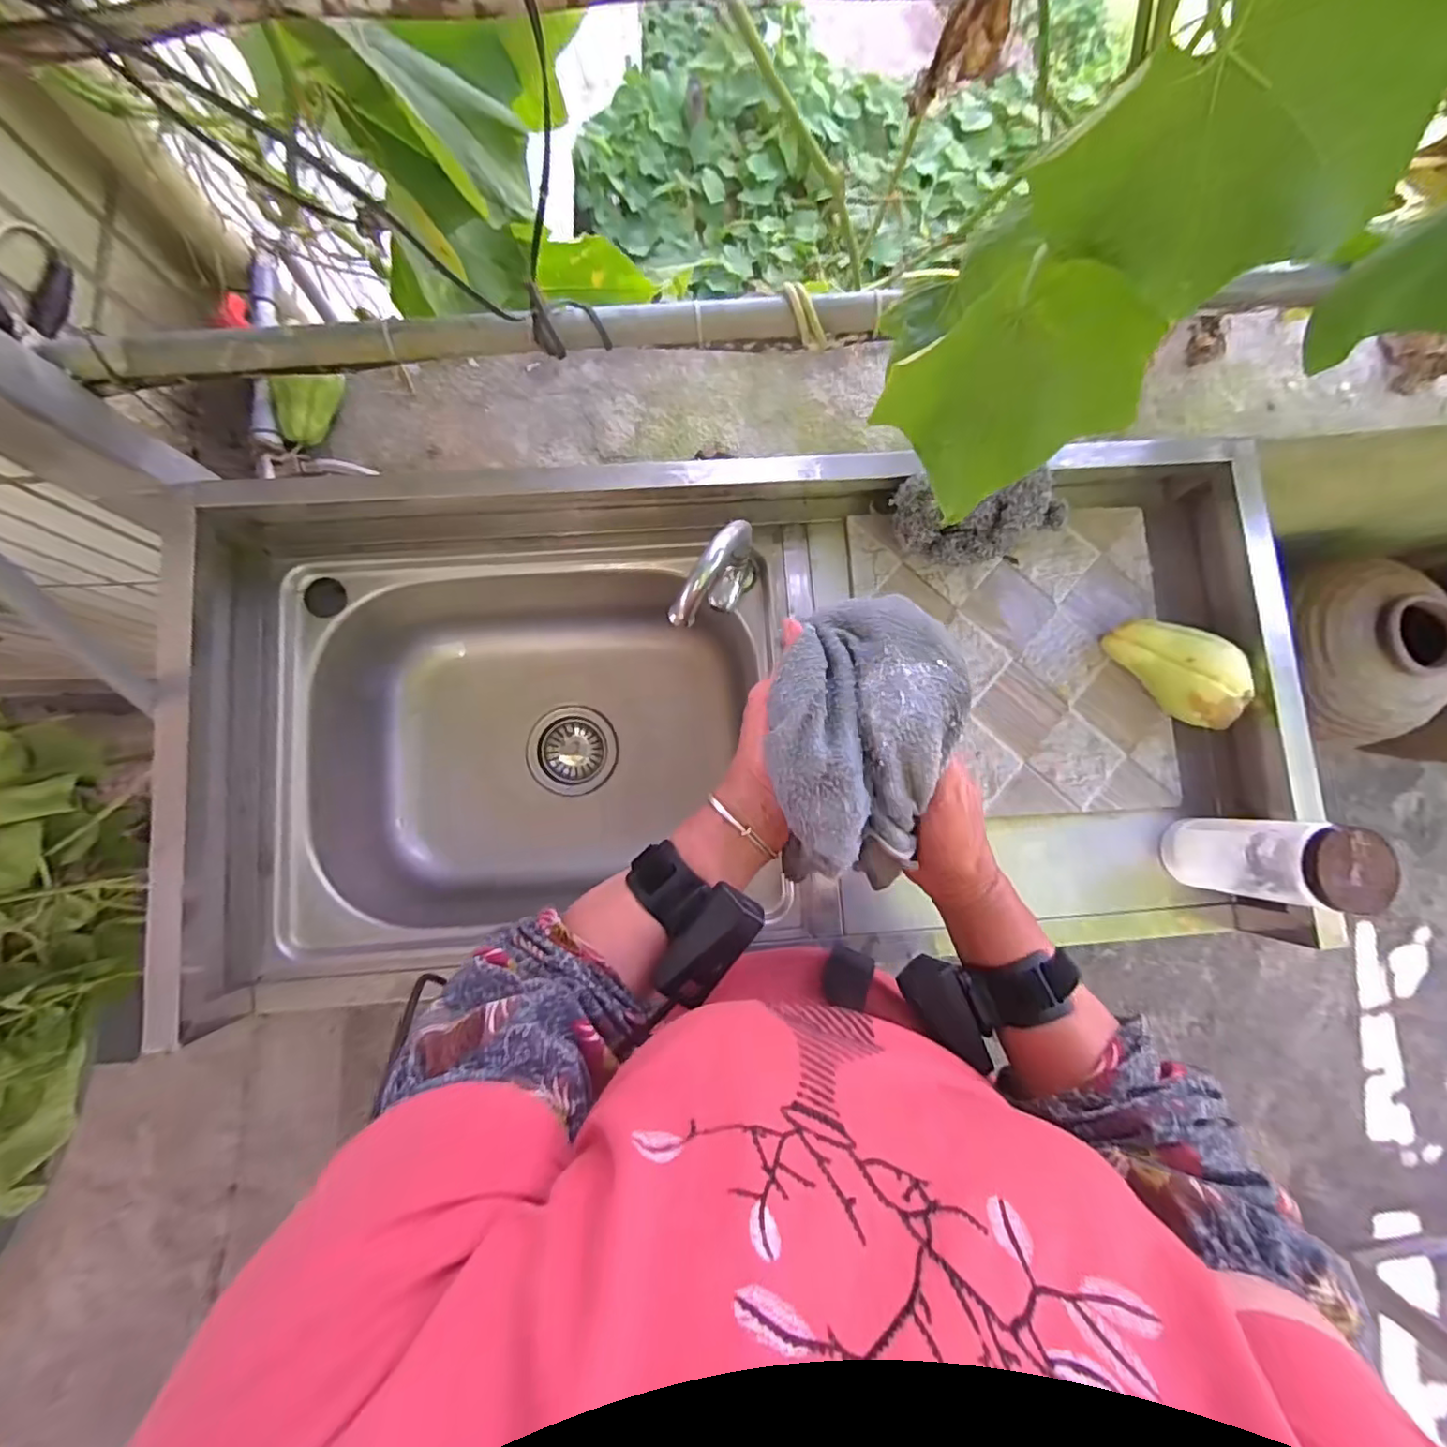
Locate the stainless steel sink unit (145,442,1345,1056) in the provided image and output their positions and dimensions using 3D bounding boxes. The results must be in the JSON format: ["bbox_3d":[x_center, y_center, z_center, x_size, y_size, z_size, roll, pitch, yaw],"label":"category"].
[{"bbox_3d":[0.013,-0.002,0.637,0.942,0.264,0.466,-3,84,-3],"label":"stainless steel sink unit"}]

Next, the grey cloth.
[{"bbox_3d":[0.081,0.007,0.366,0.102,0.044,0.167,9,83,-1],"label":"grey cloth"}]

